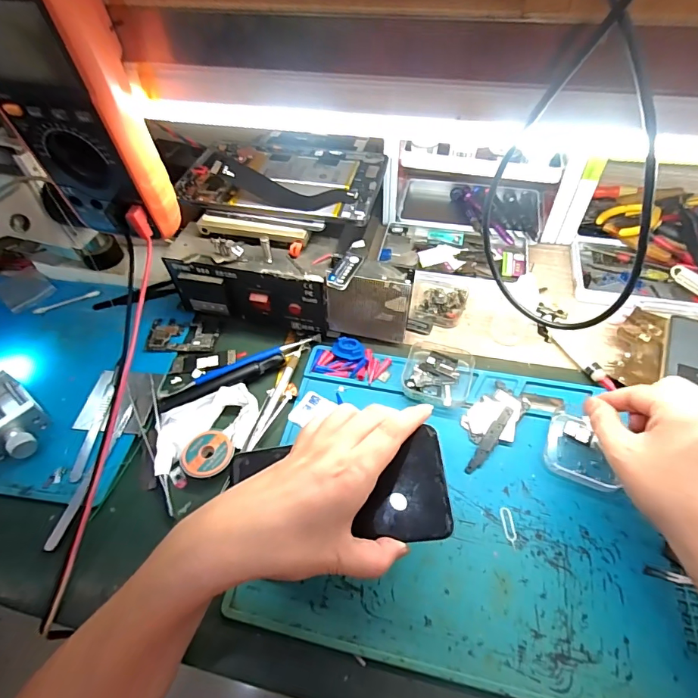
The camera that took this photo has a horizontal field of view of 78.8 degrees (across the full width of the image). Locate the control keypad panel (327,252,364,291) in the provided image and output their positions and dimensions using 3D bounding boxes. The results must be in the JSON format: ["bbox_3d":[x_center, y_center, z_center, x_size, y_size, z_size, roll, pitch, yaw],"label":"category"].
[{"bbox_3d":[-0.002,-0.072,0.390,0.018,0.008,0.047,20,56,18],"label":"control keypad panel"}]

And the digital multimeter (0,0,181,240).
[{"bbox_3d":[-0.184,-0.156,0.287,0.088,0.170,0.049,12,54,13],"label":"digital multimeter"}]

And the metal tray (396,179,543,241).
[{"bbox_3d":[0.165,-0.197,0.579,0.183,0.013,0.110,10,54,11],"label":"metal tray"}]

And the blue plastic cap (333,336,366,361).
[{"bbox_3d":[0.000,0.000,0.438,0.028,0.008,0.038,-32,57,-20],"label":"blue plastic cap"}]

